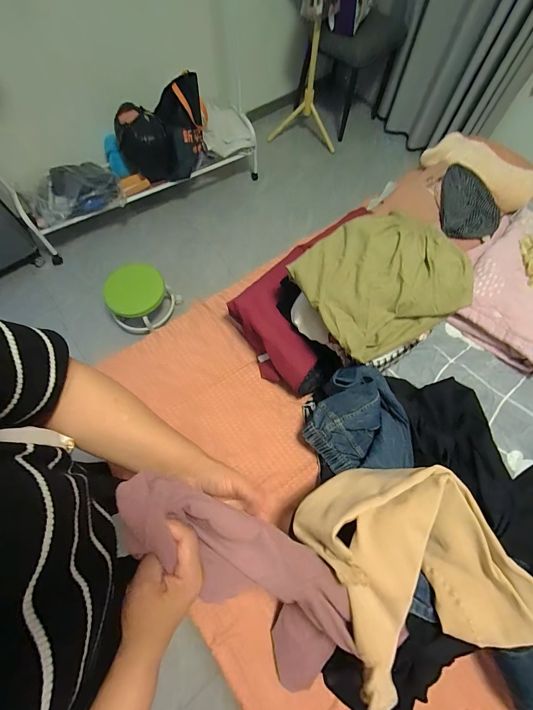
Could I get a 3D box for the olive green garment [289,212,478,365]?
[{"bbox_3d":[0.225,-0.156,0.624,0.278,0.113,0.275,-26,71,-11],"label":"olive green garment"}]

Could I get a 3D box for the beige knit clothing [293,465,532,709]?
[{"bbox_3d":[0.250,0.347,0.501,0.314,0.113,0.321,-21,70,-9],"label":"beige knit clothing"}]

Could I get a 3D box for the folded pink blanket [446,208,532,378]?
[{"bbox_3d":[0.725,-0.201,0.872,0.315,0.094,0.451,32,71,11],"label":"folded pink blanket"}]

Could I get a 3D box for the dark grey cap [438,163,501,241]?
[{"bbox_3d":[0.587,-0.431,0.867,0.170,0.079,0.181,0,68,-1],"label":"dark grey cap"}]

